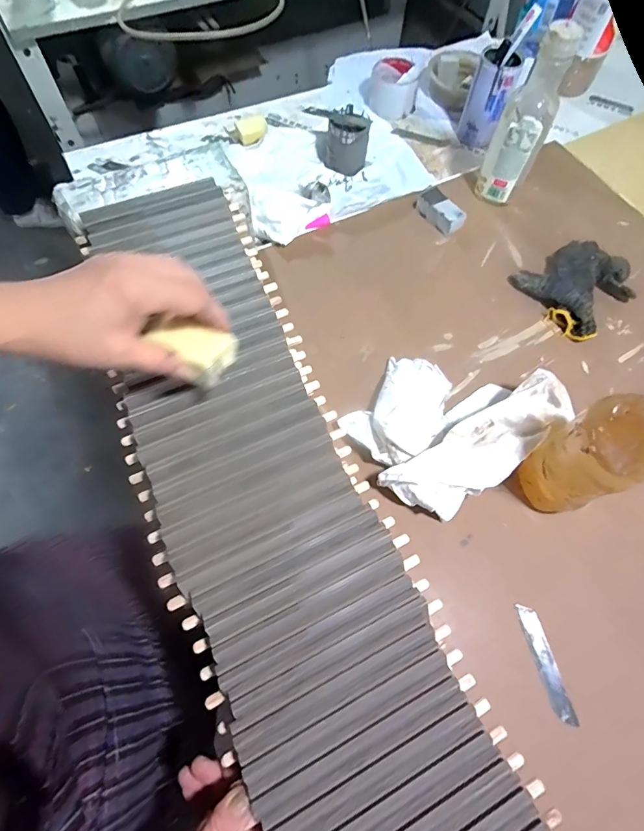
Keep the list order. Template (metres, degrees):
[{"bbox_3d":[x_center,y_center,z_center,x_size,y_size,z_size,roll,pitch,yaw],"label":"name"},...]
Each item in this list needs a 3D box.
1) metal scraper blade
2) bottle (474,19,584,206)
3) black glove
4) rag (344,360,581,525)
[{"bbox_3d":[0.207,0.229,0.396,0.020,0.006,0.098,-7,64,-13],"label":"metal scraper blade"},{"bbox_3d":[0.263,-0.378,0.560,0.063,0.205,0.052,27,67,9],"label":"bottle"},{"bbox_3d":[0.349,-0.179,0.566,0.148,0.043,0.127,-30,71,-15],"label":"black glove"},{"bbox_3d":[0.133,-0.004,0.461,0.205,0.070,0.176,-36,72,-17],"label":"rag"}]

